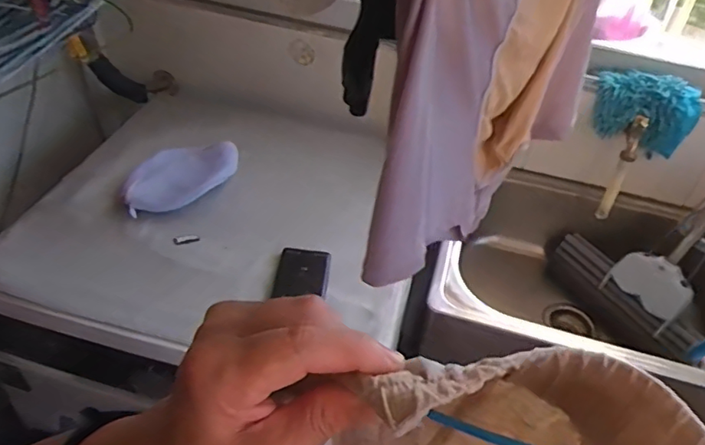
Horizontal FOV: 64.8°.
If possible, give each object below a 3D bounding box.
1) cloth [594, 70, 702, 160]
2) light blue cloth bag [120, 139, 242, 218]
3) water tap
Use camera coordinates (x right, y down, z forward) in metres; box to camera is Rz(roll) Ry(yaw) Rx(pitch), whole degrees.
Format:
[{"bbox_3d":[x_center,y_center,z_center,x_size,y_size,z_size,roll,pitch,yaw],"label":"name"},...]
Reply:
[{"bbox_3d":[0.547,-0.206,1.045,0.176,0.125,0.093,21,43,16],"label":"cloth"},{"bbox_3d":[-0.295,-0.088,0.958,0.207,0.063,0.112,-19,47,-26],"label":"light blue cloth bag"},{"bbox_3d":[0.507,-0.102,1.048,0.031,0.200,0.052,20,17,15],"label":"water tap"}]

